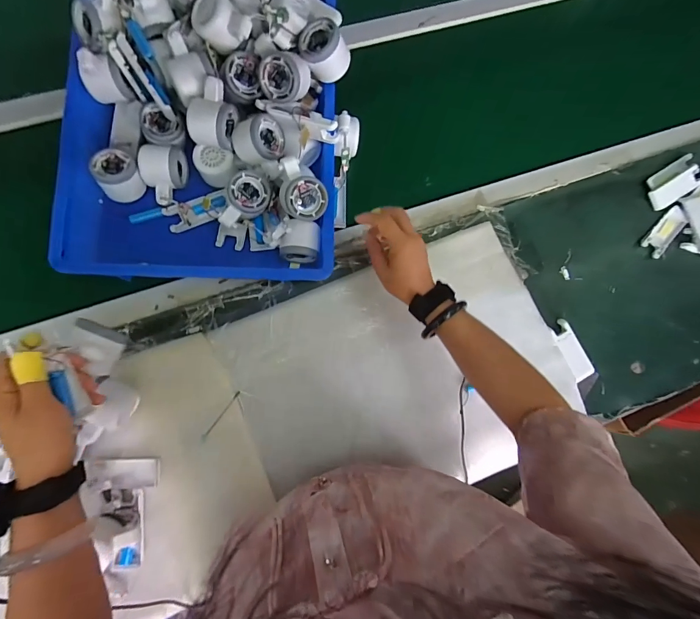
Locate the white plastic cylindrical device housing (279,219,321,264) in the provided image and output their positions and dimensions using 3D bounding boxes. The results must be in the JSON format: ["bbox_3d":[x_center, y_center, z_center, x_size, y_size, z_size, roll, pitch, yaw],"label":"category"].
[{"bbox_3d":[-0.073,-0.099,0.528,0.056,0.056,0.051,6,83,-6],"label":"white plastic cylindrical device housing"}]

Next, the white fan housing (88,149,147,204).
[{"bbox_3d":[-0.333,-0.195,0.511,0.060,0.038,0.065,1,84,-7],"label":"white fan housing"}]

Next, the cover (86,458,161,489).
[{"bbox_3d":[-0.307,0.225,0.488,0.093,0.015,0.039,1,84,-7],"label":"cover"}]

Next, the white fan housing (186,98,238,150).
[{"bbox_3d":[-0.189,-0.256,0.487,0.059,0.050,0.055,15,82,-5],"label":"white fan housing"}]

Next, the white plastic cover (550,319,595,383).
[{"bbox_3d":[0.371,0.069,0.597,0.040,0.013,0.099,-28,83,-4],"label":"white plastic cover"}]

